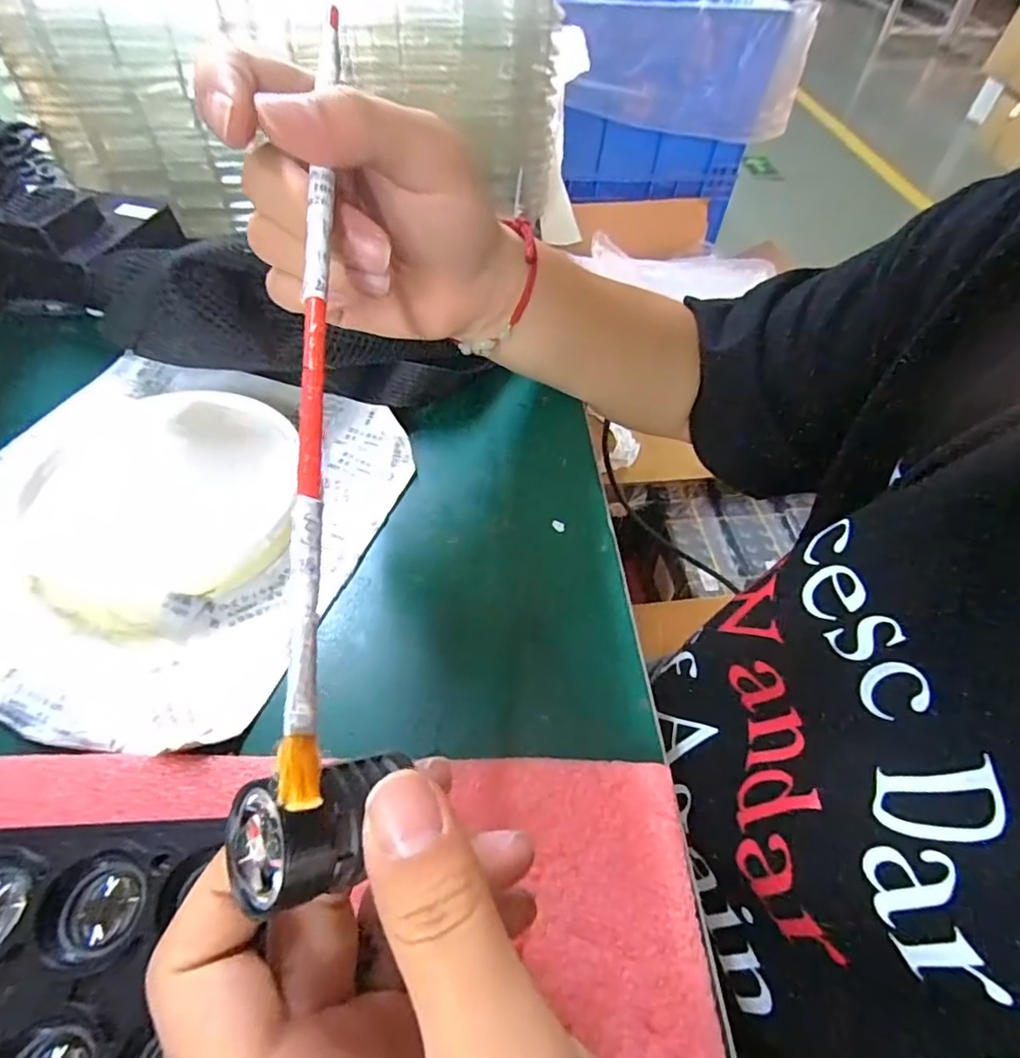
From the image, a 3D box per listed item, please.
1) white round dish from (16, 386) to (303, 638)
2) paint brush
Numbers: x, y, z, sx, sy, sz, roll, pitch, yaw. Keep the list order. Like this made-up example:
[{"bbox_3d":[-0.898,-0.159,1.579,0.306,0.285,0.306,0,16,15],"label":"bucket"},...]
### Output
[{"bbox_3d":[-0.160,-0.018,0.264,0.116,0.017,0.127,-37,63,-27],"label":"white round dish"},{"bbox_3d":[-0.049,-0.058,0.146,0.006,0.005,0.233,-3,68,-6],"label":"paint brush"}]

